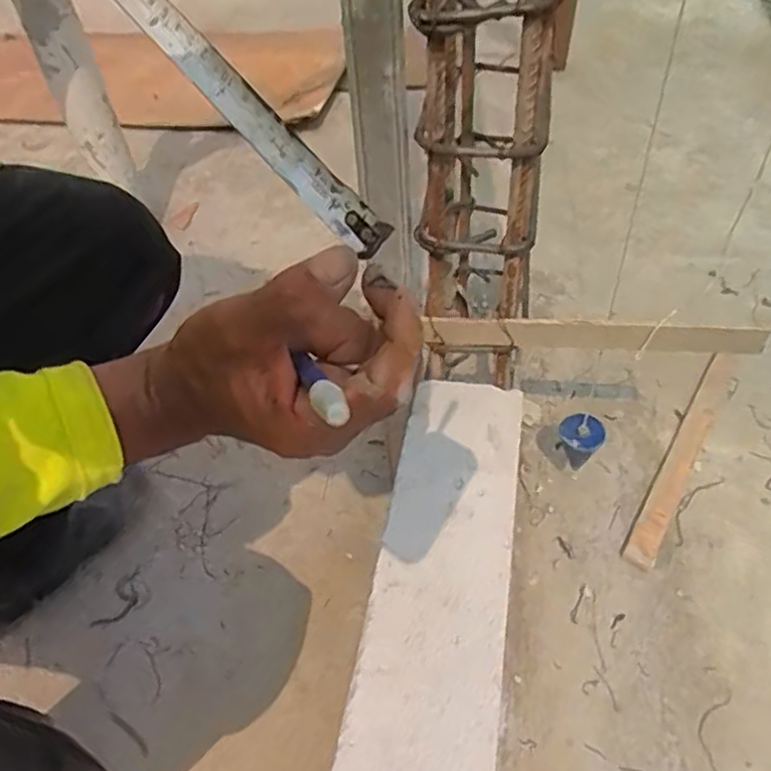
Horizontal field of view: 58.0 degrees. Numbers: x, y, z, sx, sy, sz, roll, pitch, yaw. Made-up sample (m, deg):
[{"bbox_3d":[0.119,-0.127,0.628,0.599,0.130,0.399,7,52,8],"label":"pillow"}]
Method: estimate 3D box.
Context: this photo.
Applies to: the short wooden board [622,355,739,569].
[{"bbox_3d":[0.367,0.077,0.851,0.032,0.014,0.348,24,52,23],"label":"short wooden board"}]

